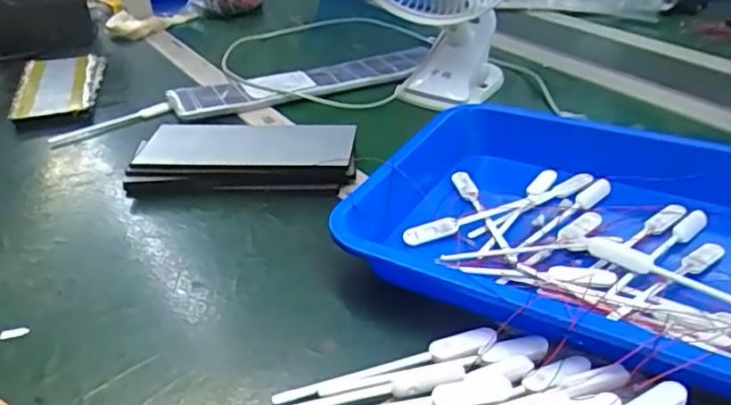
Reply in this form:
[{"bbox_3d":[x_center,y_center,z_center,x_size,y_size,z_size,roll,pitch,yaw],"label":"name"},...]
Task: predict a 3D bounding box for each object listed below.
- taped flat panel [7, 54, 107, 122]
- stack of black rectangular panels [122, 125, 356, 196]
[{"bbox_3d":[-0.387,-0.147,0.781,0.091,0.024,0.180,-11,35,-10],"label":"taped flat panel"},{"bbox_3d":[-0.115,-0.044,0.595,0.213,0.035,0.101,1,35,9],"label":"stack of black rectangular panels"}]

